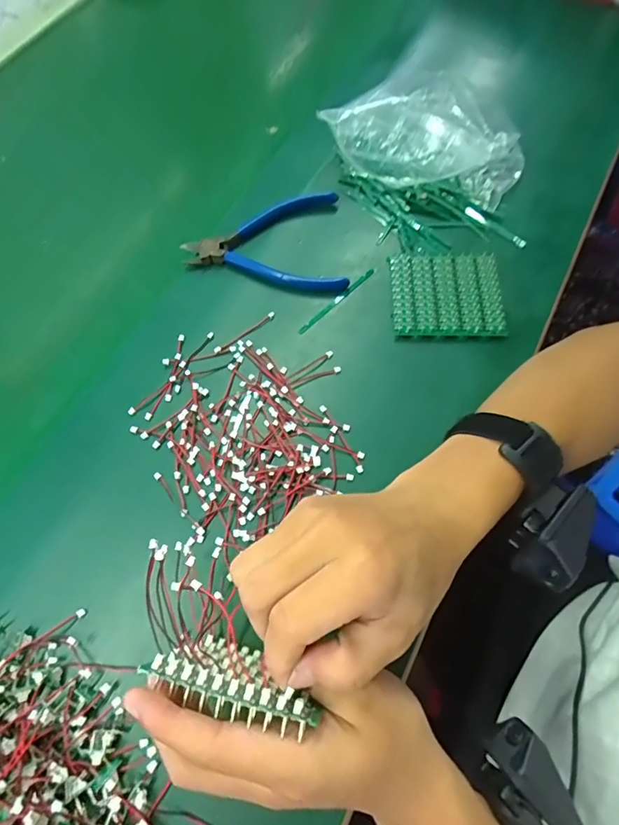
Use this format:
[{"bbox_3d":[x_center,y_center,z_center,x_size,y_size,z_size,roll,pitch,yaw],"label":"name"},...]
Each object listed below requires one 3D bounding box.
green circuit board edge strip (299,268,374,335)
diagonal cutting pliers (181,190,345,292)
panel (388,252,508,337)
[{"bbox_3d":[0.023,-0.094,0.393,0.007,0.004,0.085,40,74,19],"label":"green circuit board edge strip"},{"bbox_3d":[-0.031,-0.161,0.415,0.144,0.014,0.105,10,67,8],"label":"diagonal cutting pliers"},{"bbox_3d":[0.111,-0.099,0.387,0.085,0.012,0.079,0,65,4],"label":"panel"}]

